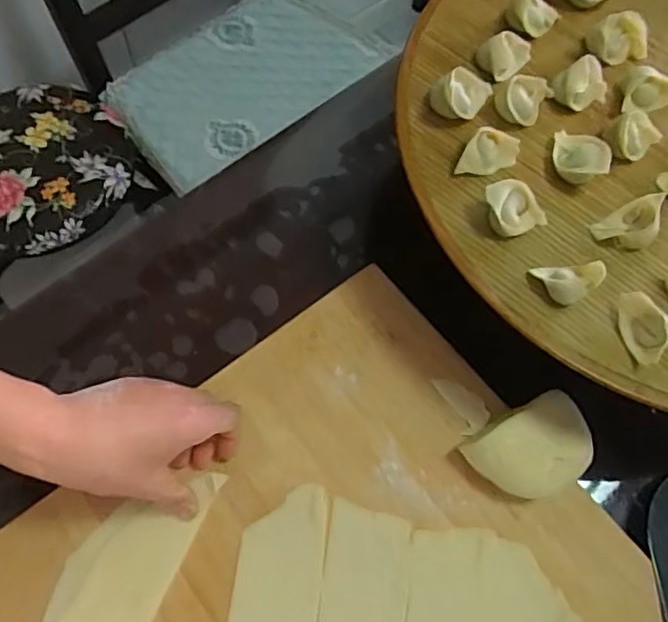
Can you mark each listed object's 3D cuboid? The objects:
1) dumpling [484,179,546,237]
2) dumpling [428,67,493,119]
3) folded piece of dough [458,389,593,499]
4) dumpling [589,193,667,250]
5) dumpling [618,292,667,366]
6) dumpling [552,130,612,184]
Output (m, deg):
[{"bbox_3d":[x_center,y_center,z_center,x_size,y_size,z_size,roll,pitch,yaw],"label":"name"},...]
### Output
[{"bbox_3d":[0.122,-0.071,0.422,0.038,0.020,0.033,-19,69,-10],"label":"dumpling"},{"bbox_3d":[0.095,-0.164,0.462,0.043,0.028,0.036,17,67,5],"label":"dumpling"},{"bbox_3d":[0.148,0.103,0.453,0.090,0.041,0.060,-28,70,-13],"label":"folded piece of dough"},{"bbox_3d":[0.204,-0.060,0.421,0.039,0.027,0.031,-30,71,-14],"label":"dumpling"},{"bbox_3d":[0.199,0.009,0.395,0.024,0.018,0.045,-14,68,-8],"label":"dumpling"},{"bbox_3d":[0.176,-0.112,0.444,0.035,0.024,0.042,10,67,2],"label":"dumpling"}]

